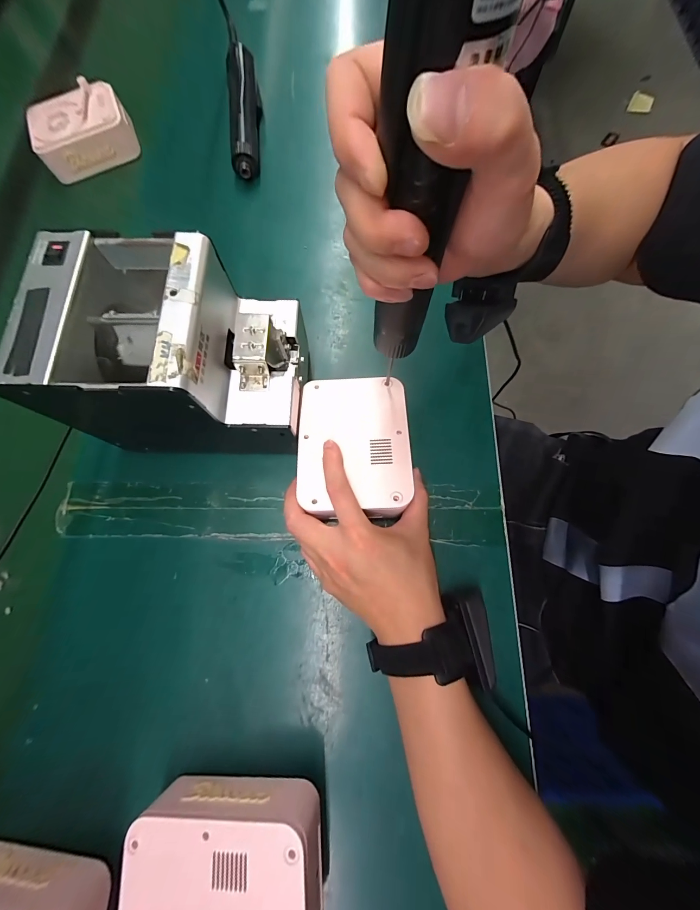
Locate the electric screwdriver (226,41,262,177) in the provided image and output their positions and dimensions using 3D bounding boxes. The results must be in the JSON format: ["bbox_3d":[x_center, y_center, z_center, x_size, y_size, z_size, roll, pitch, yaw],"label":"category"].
[{"bbox_3d":[-0.145,-0.468,0.440,0.047,0.042,0.198,-10,74,1],"label":"electric screwdriver"}]

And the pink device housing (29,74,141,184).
[{"bbox_3d":[-0.374,-0.459,0.463,0.127,0.051,0.095,-19,74,-1],"label":"pink device housing"}]

